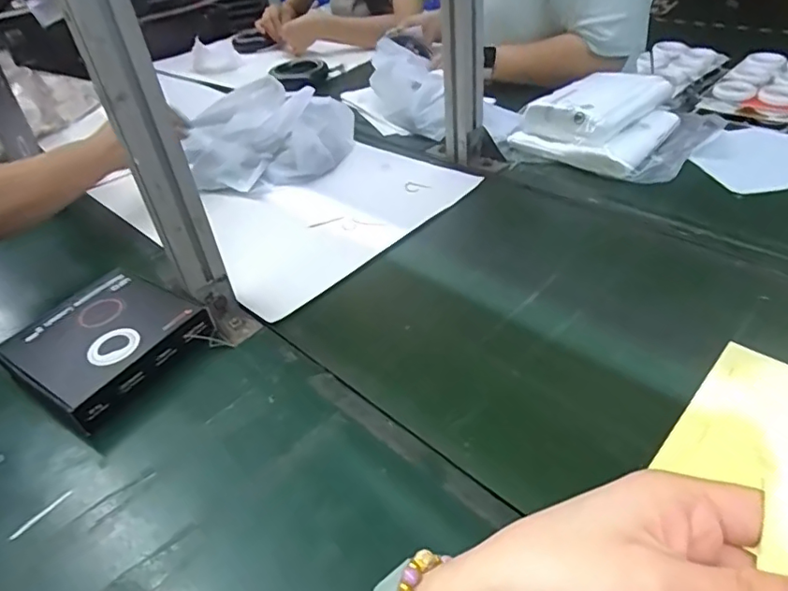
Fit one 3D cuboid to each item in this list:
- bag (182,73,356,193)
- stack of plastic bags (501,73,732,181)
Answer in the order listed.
[{"bbox_3d":[-0.206,-0.294,0.940,0.264,0.074,0.353,-13,39,-6],"label":"bag"},{"bbox_3d":[0.317,-0.255,0.806,0.280,0.070,0.203,14,44,25],"label":"stack of plastic bags"}]

